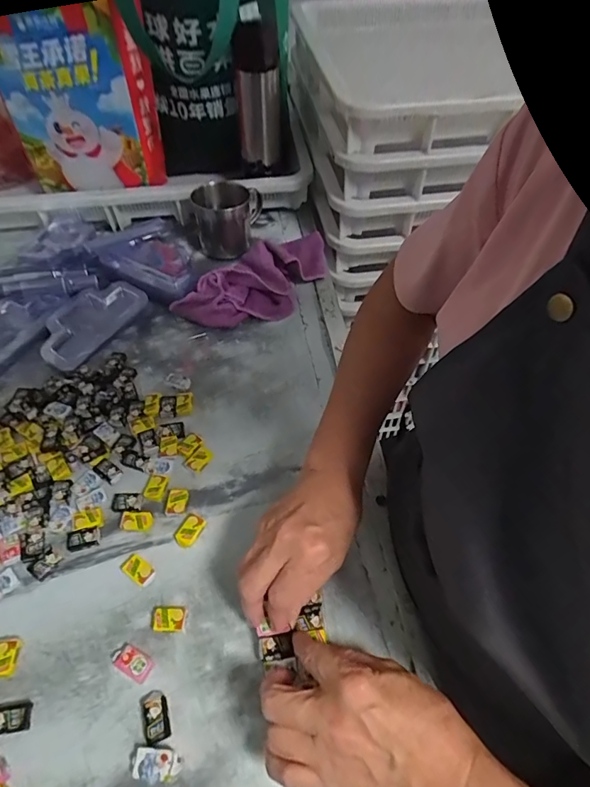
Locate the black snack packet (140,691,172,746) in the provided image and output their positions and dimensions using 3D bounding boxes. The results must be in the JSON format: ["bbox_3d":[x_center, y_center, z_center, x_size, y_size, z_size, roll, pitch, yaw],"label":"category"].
[{"bbox_3d":[-0.102,0.234,0.328,0.018,0.007,0.031,-18,54,-14],"label":"black snack packet"}]

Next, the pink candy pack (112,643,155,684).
[{"bbox_3d":[-0.126,0.208,0.350,0.033,0.011,0.018,23,55,17],"label":"pink candy pack"}]

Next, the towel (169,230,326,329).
[{"bbox_3d":[-0.042,-0.155,0.618,0.229,0.040,0.111,-37,60,-25],"label":"towel"}]

